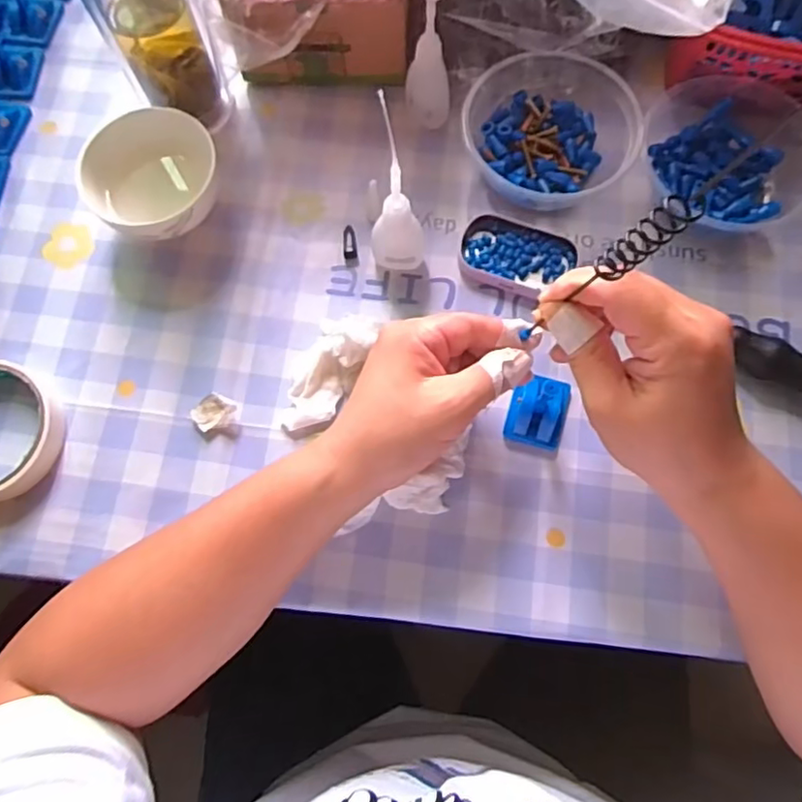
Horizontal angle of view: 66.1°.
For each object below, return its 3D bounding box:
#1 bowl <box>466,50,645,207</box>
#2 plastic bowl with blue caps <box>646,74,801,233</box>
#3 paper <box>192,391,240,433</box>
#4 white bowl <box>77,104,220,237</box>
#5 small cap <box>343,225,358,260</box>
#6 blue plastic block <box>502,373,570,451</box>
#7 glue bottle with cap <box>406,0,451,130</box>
[{"bbox_3d":[0.099,-0.192,0.423,0.111,0.045,0.108,0,74,1],"label":"bowl"},{"bbox_3d":[0.223,-0.161,0.413,0.113,0.040,0.113,0,74,1],"label":"plastic bowl with blue caps"},{"bbox_3d":[-0.119,0.007,0.393,0.028,0.011,0.020,-20,75,-5],"label":"paper"},{"bbox_3d":[-0.166,-0.149,0.418,0.084,0.047,0.100,-24,75,-6],"label":"white bowl"},{"bbox_3d":[-0.035,-0.111,0.431,0.009,0.009,0.025,-5,75,1],"label":"small cap"},{"bbox_3d":[0.085,0.007,0.381,0.034,0.021,0.038,14,75,5],"label":"blue plastic block"},{"bbox_3d":[0.018,-0.229,0.401,0.030,0.124,0.029,0,74,1],"label":"glue bottle with cap"}]

